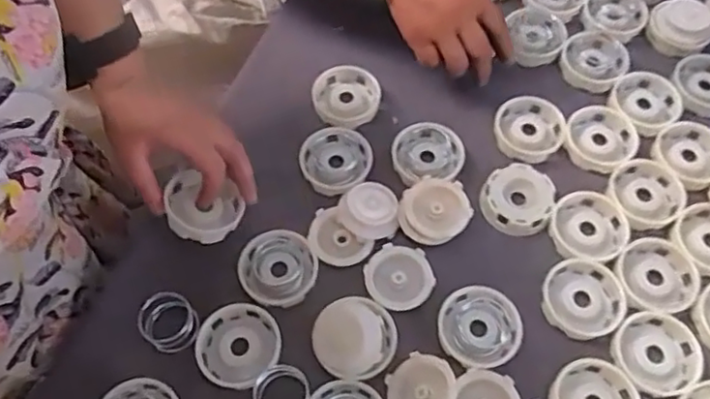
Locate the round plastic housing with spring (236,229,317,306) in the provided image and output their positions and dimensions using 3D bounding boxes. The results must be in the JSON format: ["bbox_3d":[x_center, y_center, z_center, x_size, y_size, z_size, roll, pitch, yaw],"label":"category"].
[{"bbox_3d":[-0.061,0.055,0.490,0.060,0.018,0.057,1,61,-2],"label":"round plastic housing with spring"}]

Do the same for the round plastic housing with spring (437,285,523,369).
[{"bbox_3d":[0.094,0.098,0.475,0.060,0.021,0.061,1,61,-2],"label":"round plastic housing with spring"}]

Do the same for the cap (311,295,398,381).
[{"bbox_3d":[0.000,0.102,0.455,0.060,0.032,0.054,-3,62,-4],"label":"cap"}]

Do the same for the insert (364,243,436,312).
[{"bbox_3d":[0.035,0.061,0.489,0.051,0.008,0.050,1,61,-2],"label":"insert"}]

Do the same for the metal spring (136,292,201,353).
[{"bbox_3d":[-0.141,0.093,0.466,0.039,0.024,0.039,1,63,-2],"label":"metal spring"}]

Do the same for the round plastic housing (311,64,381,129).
[{"bbox_3d":[-0.008,-0.097,0.577,0.059,0.014,0.066,-28,66,-16],"label":"round plastic housing"}]

